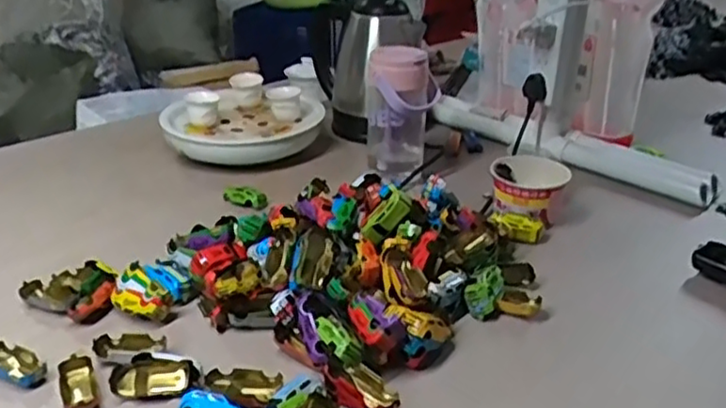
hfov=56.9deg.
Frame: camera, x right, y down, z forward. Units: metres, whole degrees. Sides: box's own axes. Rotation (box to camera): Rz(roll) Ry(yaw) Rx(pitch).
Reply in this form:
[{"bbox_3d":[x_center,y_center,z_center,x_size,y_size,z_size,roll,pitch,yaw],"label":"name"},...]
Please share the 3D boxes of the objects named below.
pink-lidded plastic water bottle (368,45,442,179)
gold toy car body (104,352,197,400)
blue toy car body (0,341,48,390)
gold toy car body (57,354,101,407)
[{"bbox_3d":[0.053,-0.125,0.932,0.100,0.182,0.103,2,27,4],"label":"pink-lidded plastic water bottle"},{"bbox_3d":[-0.179,0.147,0.575,0.071,0.025,0.026,1,27,1],"label":"gold toy car body"},{"bbox_3d":[-0.306,0.140,0.592,0.062,0.020,0.029,12,29,22],"label":"blue toy car body"},{"bbox_3d":[-0.243,0.154,0.571,0.028,0.018,0.064,-12,29,-24],"label":"gold toy car body"}]

